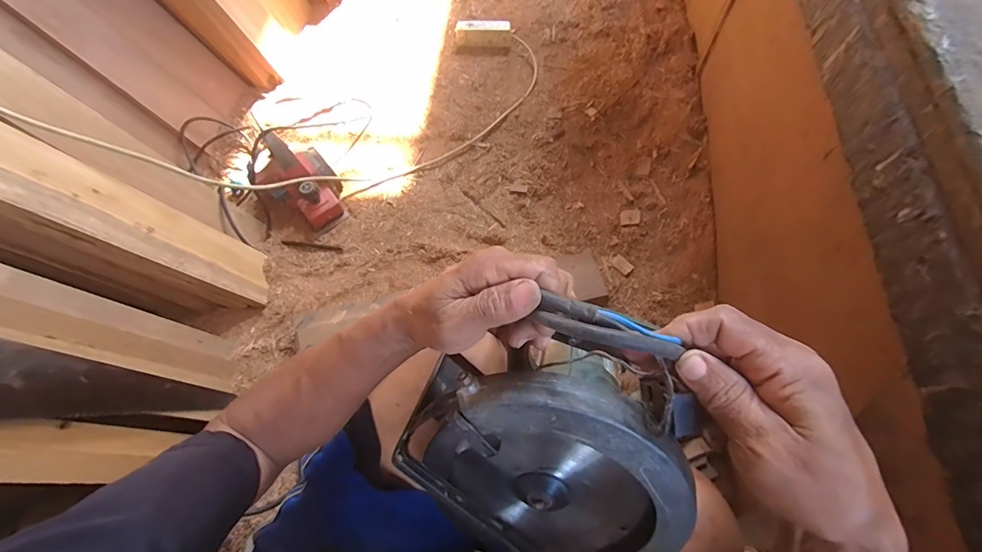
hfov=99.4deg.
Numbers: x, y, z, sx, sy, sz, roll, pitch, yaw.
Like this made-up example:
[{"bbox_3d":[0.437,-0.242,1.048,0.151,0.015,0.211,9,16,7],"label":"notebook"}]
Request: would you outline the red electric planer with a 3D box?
[{"bbox_3d":[-0.434,-0.218,0.926,0.152,0.133,0.238,-34,68,-15],"label":"red electric planer"}]

